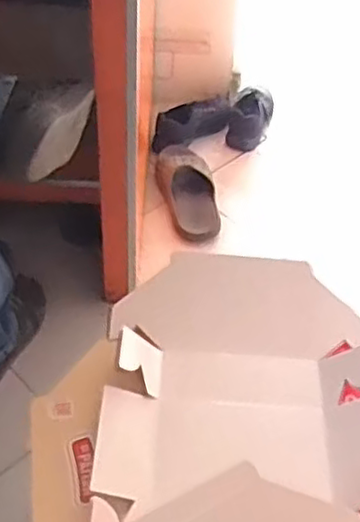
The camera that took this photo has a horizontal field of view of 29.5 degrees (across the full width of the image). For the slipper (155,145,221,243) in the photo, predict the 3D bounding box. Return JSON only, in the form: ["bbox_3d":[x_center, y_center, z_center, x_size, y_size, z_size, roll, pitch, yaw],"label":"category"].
[{"bbox_3d":[0.017,-0.169,1.453,0.118,0.094,0.259,-8,49,-11],"label":"slipper"}]

